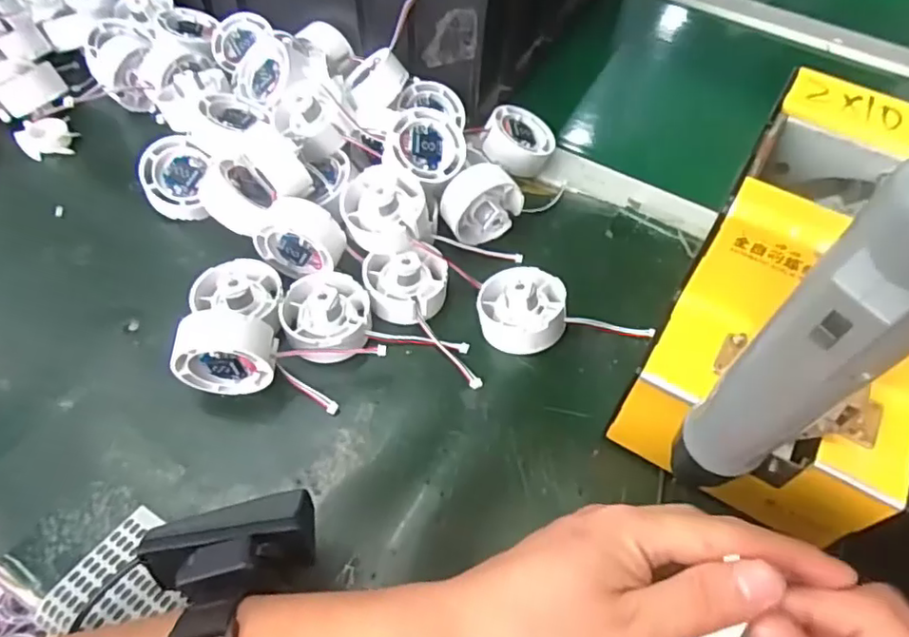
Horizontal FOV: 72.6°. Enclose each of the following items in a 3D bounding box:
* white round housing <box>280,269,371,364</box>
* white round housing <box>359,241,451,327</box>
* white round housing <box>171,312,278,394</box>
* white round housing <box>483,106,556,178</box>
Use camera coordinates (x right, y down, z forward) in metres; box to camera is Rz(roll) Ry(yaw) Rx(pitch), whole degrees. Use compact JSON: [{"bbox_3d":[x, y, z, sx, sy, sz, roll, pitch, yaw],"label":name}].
[{"bbox_3d":[-0.080,-0.006,0.386,0.052,0.026,0.057,2,55,-2],"label":"white round housing"},{"bbox_3d":[-0.031,-0.024,0.407,0.054,0.027,0.048,-2,55,-5],"label":"white round housing"},{"bbox_3d":[-0.130,0.020,0.355,0.053,0.058,0.024,-2,55,-5],"label":"white round housing"},{"bbox_3d":[0.049,-0.138,0.487,0.058,0.023,0.058,14,56,-22],"label":"white round housing"}]

